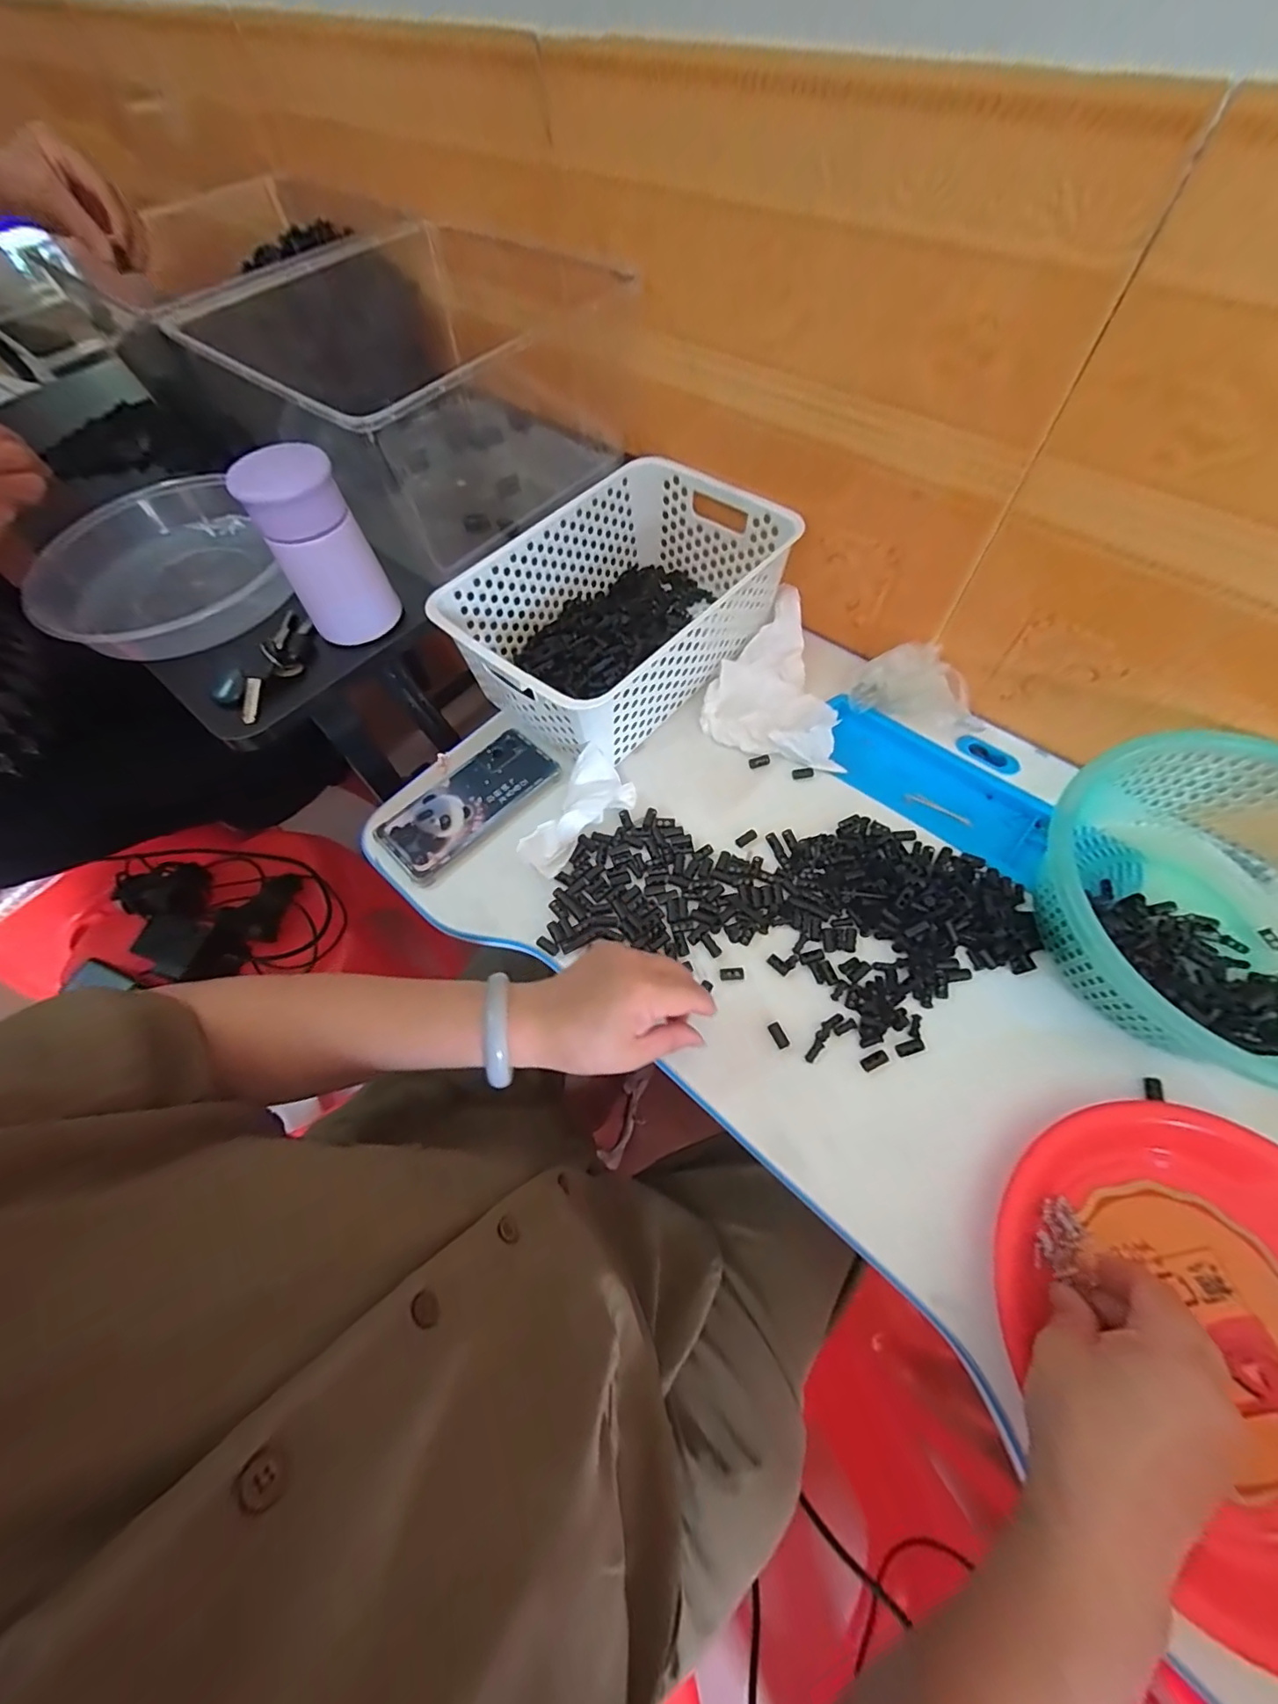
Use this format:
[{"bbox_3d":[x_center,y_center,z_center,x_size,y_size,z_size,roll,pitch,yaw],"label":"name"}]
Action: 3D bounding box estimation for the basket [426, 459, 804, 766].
[{"bbox_3d":[-0.015,-0.234,0.518,0.198,0.098,0.298,37,72,19],"label":"basket"}]

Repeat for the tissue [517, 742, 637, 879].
[{"bbox_3d":[-0.052,-0.031,0.459,0.045,0.042,0.109,29,69,16],"label":"tissue"}]

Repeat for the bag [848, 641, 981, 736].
[{"bbox_3d":[0.258,-0.148,0.500,0.115,0.062,0.062,29,69,16],"label":"bag"}]

